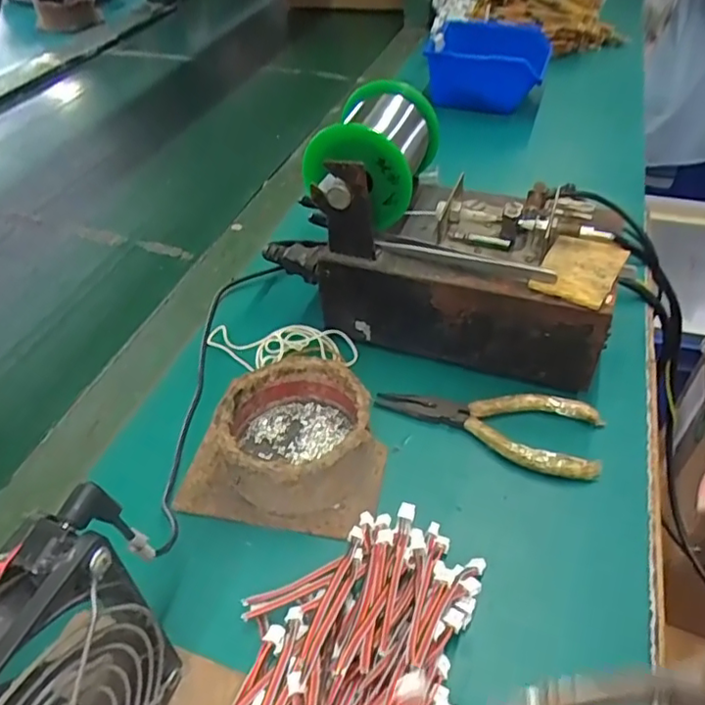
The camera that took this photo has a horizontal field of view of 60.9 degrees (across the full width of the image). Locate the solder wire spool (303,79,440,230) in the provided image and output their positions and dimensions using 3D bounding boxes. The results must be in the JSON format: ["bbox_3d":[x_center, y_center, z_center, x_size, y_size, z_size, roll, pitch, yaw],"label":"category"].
[{"bbox_3d":[0.015,-0.128,0.393,0.068,0.072,0.081,13,46,13],"label":"solder wire spool"}]

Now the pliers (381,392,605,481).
[{"bbox_3d":[0.079,0.042,0.359,0.130,0.011,0.051,9,46,10],"label":"pliers"}]

